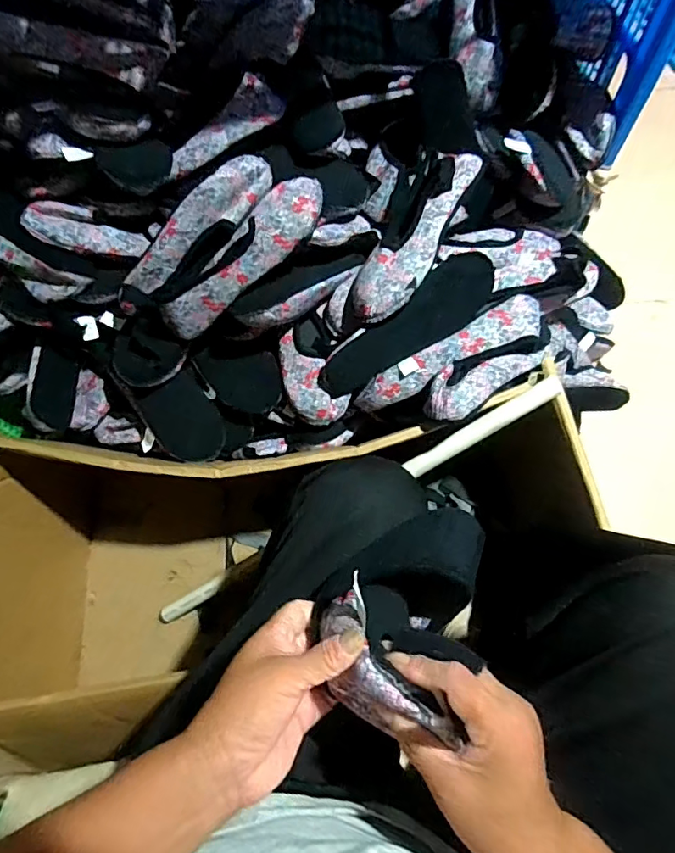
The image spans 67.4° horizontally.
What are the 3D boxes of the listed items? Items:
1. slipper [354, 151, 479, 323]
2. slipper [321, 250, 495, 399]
[{"bbox_3d":[0.094,-0.247,0.650,0.087,0.066,0.247,25,71,10],"label":"slipper"},{"bbox_3d":[0.089,-0.137,0.690,0.268,0.084,0.060,-38,30,-1],"label":"slipper"}]

